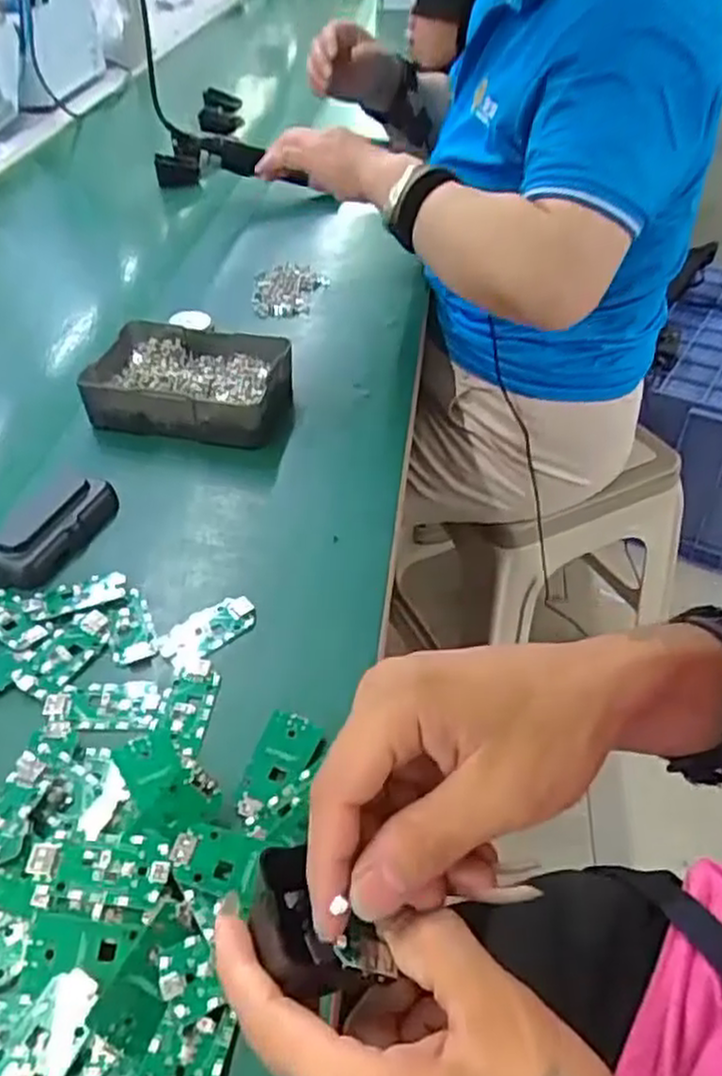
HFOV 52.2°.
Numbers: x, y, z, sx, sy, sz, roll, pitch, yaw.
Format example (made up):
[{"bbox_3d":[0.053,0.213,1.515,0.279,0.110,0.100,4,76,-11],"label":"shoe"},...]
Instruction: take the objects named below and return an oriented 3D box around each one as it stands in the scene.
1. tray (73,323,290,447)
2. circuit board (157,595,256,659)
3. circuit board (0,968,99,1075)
[{"bbox_3d":[-0.150,-0.139,0.653,0.174,0.046,0.132,9,44,12],"label":"tray"},{"bbox_3d":[-0.098,0.060,0.477,0.064,0.004,0.031,-28,49,-25],"label":"circuit board"},{"bbox_3d":[-0.135,0.215,0.306,0.032,0.010,0.064,19,47,21],"label":"circuit board"}]

